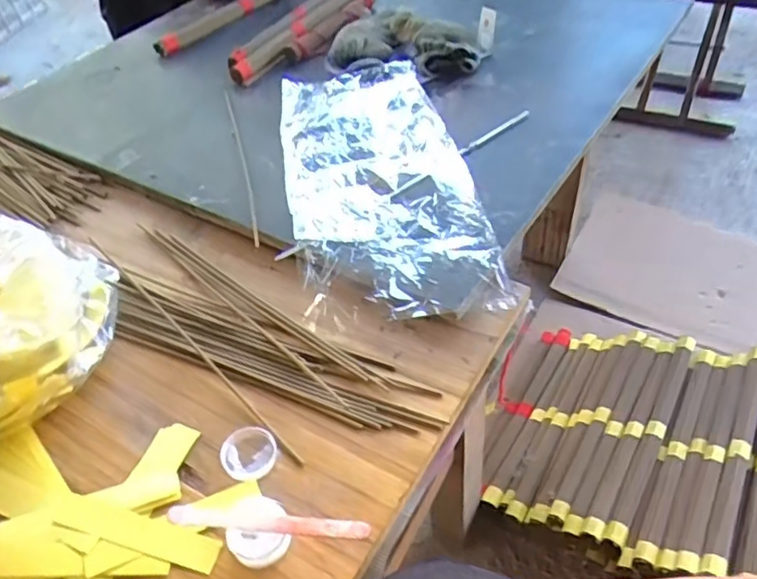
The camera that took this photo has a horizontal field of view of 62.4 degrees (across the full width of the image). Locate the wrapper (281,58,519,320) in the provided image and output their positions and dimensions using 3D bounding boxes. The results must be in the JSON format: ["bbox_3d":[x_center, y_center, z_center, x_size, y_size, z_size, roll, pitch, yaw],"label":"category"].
[{"bbox_3d":[-0.002,-0.120,0.638,0.180,0.040,0.403,-9,45,-4],"label":"wrapper"}]

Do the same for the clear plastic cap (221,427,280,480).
[{"bbox_3d":[-0.090,0.113,0.433,0.037,0.007,0.039,-2,45,2],"label":"clear plastic cap"}]

